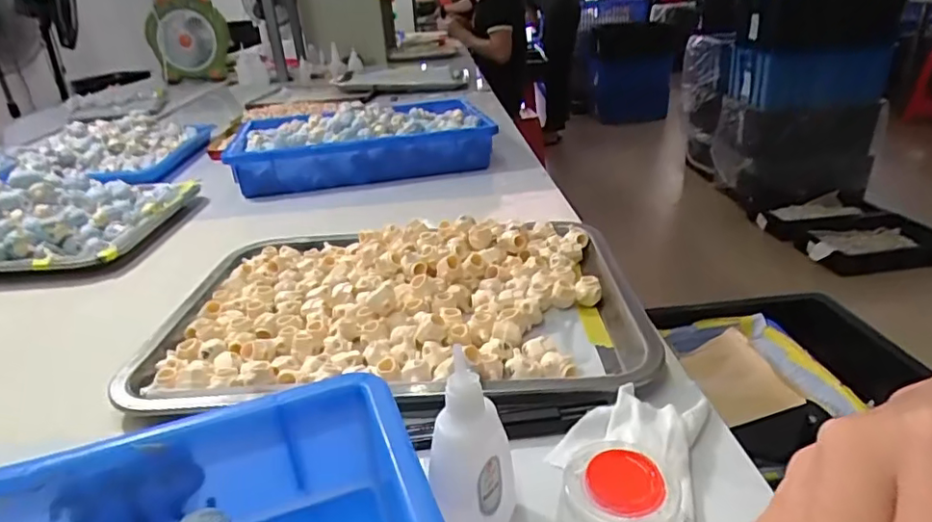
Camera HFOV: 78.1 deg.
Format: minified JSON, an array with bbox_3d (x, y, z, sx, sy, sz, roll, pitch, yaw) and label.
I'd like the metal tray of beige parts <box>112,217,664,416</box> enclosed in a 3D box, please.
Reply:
[{"bbox_3d":[-0.057,0.026,0.453,0.358,0.039,0.248,-2,25,3],"label":"metal tray of beige parts"}]

